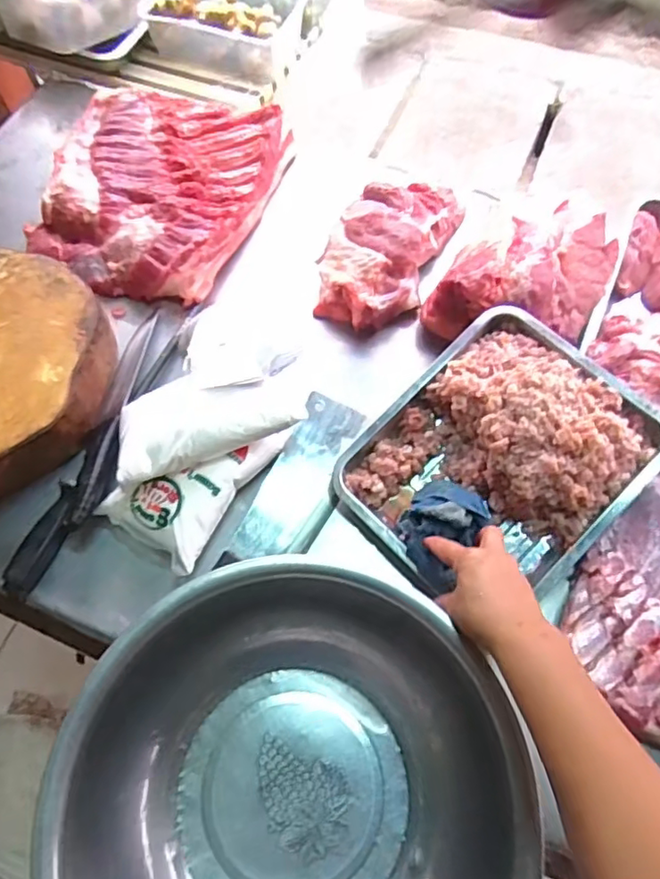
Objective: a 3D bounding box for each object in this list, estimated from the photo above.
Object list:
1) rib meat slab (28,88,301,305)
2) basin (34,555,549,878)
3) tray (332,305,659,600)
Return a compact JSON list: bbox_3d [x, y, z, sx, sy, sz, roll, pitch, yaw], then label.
[{"bbox_3d":[-0.254,-0.363,0.864,0.317,0.051,0.340,15,68,7],"label":"rib meat slab"},{"bbox_3d":[-0.027,0.300,0.506,0.361,0.156,0.340,0,67,1],"label":"basin"},{"bbox_3d":[0.183,0.019,0.649,0.303,0.105,0.253,-39,71,-14],"label":"tray"}]

